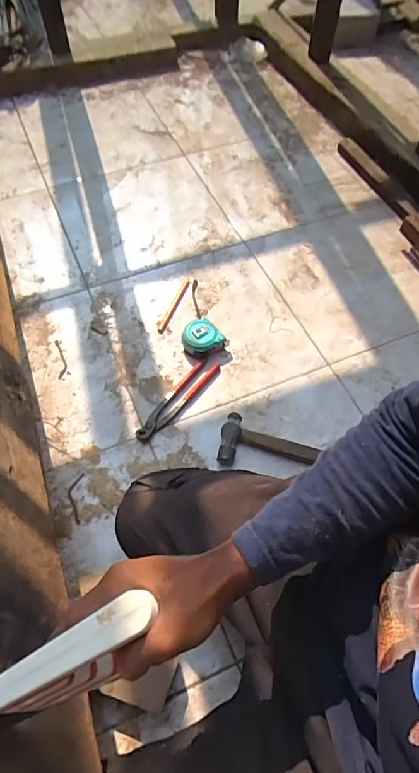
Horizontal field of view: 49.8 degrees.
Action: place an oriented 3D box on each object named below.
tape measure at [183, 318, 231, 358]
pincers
[{"bbox_3d":[-0.016,-0.098,0.931,0.074,0.042,0.079,-35,65,-20],"label":"tape measure"},{"bbox_3d":[-0.060,0.024,0.869,0.045,0.016,0.215,33,64,18],"label":"pincers"}]

